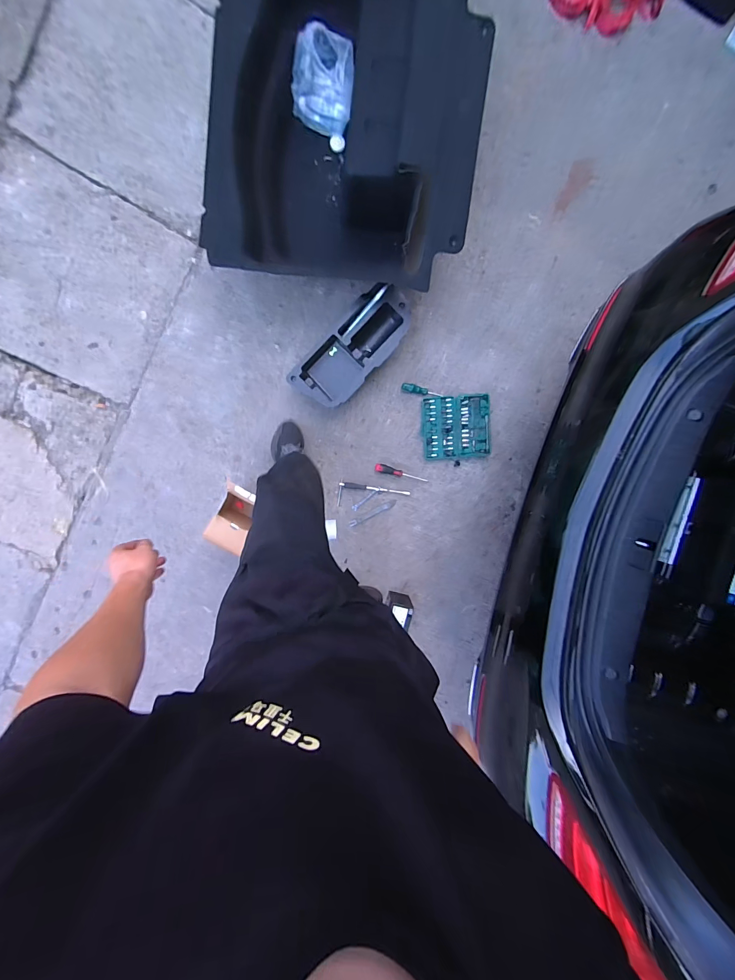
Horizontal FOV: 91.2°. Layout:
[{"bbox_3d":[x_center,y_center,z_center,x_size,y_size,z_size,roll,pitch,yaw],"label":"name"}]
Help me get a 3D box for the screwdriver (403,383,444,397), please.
[{"bbox_3d":[0.206,-0.372,1.350,0.155,0.029,0.033,13,93,-3],"label":"screwdriver"}]

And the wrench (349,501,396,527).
[{"bbox_3d":[0.021,0.092,1.406,0.200,0.006,0.026,-26,101,1],"label":"wrench"}]

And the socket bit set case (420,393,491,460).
[{"bbox_3d":[0.338,-0.239,1.361,0.251,0.031,0.230,-5,94,-2],"label":"socket bit set case"}]

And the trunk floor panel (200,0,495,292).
[{"bbox_3d":[-0.069,-1.038,1.116,0.753,0.251,0.752,7,93,-3],"label":"trunk floor panel"}]

